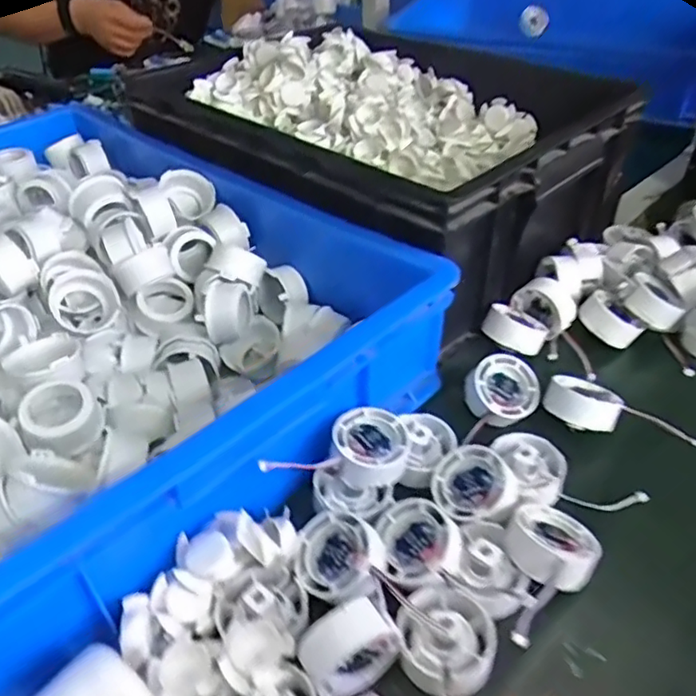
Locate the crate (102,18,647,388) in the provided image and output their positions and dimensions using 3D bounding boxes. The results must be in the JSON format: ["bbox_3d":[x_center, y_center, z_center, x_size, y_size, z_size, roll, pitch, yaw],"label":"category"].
[{"bbox_3d":[0.041,-0.223,0.695,0.348,0.152,0.450,-32,49,-33],"label":"crate"}]

